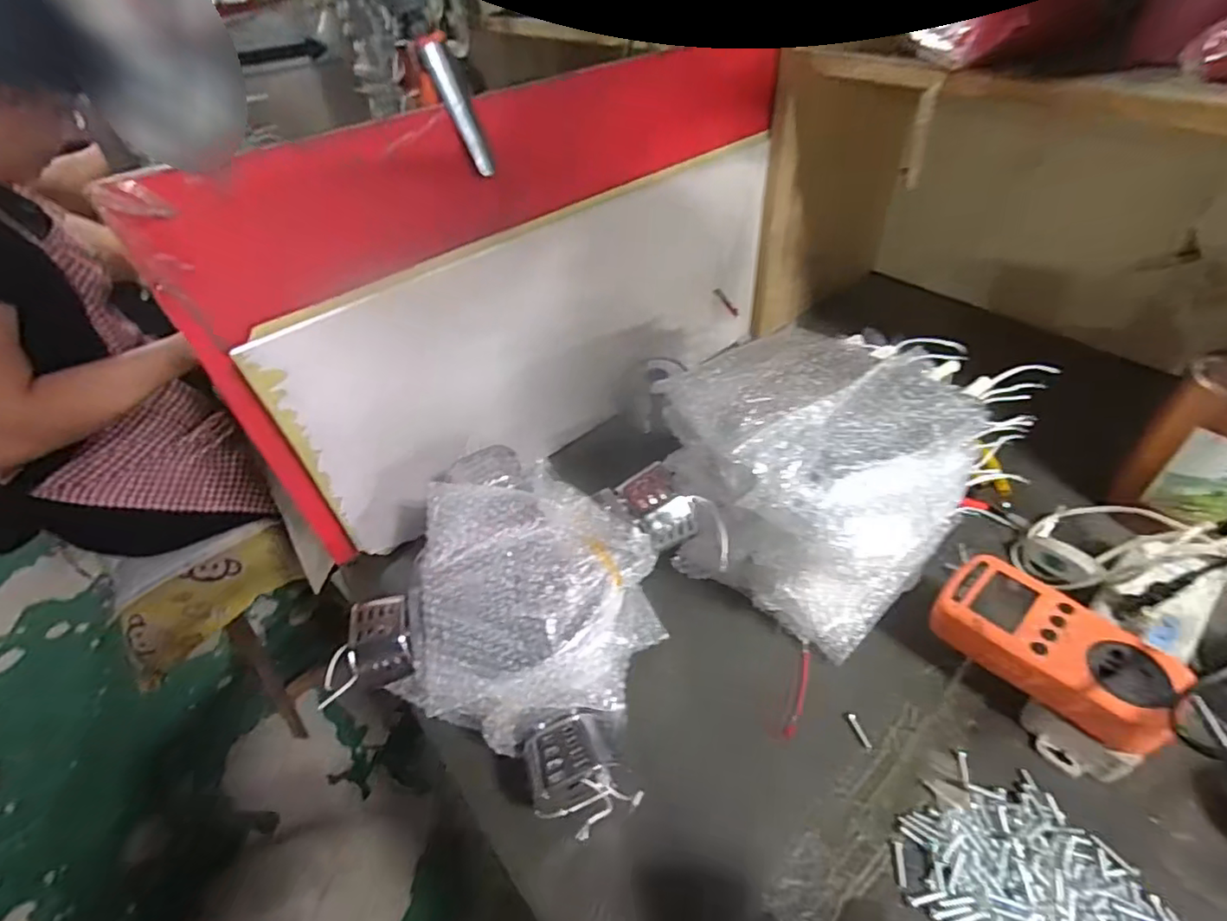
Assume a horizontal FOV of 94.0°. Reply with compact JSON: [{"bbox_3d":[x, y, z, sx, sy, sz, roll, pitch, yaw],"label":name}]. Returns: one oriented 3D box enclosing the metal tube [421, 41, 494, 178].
[{"bbox_3d":[-0.109,-0.250,0.411,0.008,0.085,0.017,3,39,40],"label":"metal tube"}]

